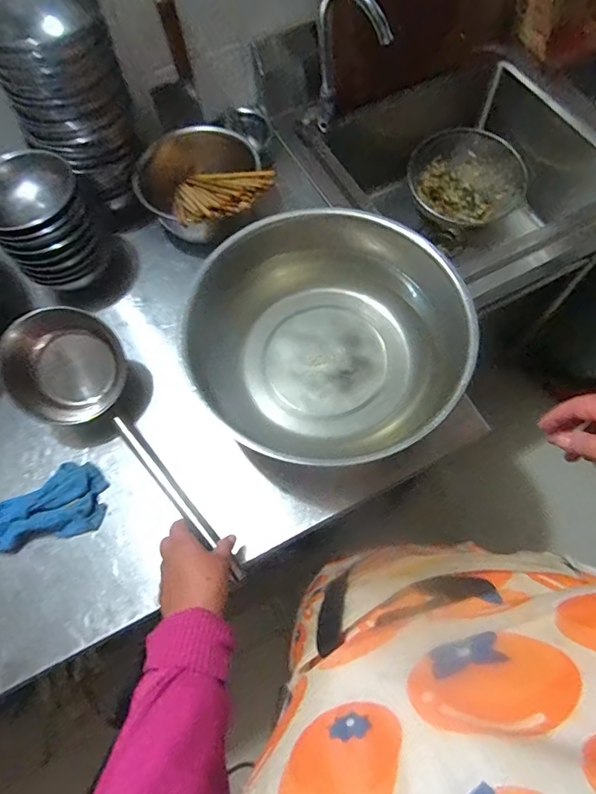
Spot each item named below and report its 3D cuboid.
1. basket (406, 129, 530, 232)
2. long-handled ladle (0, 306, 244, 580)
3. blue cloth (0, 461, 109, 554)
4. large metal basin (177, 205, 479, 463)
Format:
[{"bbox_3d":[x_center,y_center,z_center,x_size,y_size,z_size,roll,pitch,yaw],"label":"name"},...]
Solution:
[{"bbox_3d":[0.387,-0.507,1.075,0.264,0.116,0.198,4,67,4],"label":"basket"},{"bbox_3d":[-0.239,0.065,0.636,0.147,0.114,0.445,-38,82,-13],"label":"long-handled ladle"},{"bbox_3d":[-0.347,0.148,0.627,0.161,0.036,0.099,-16,67,-5],"label":"blue cloth"},{"bbox_3d":[0.039,-0.079,0.640,0.359,0.126,0.343,-1,67,2],"label":"large metal basin"}]

